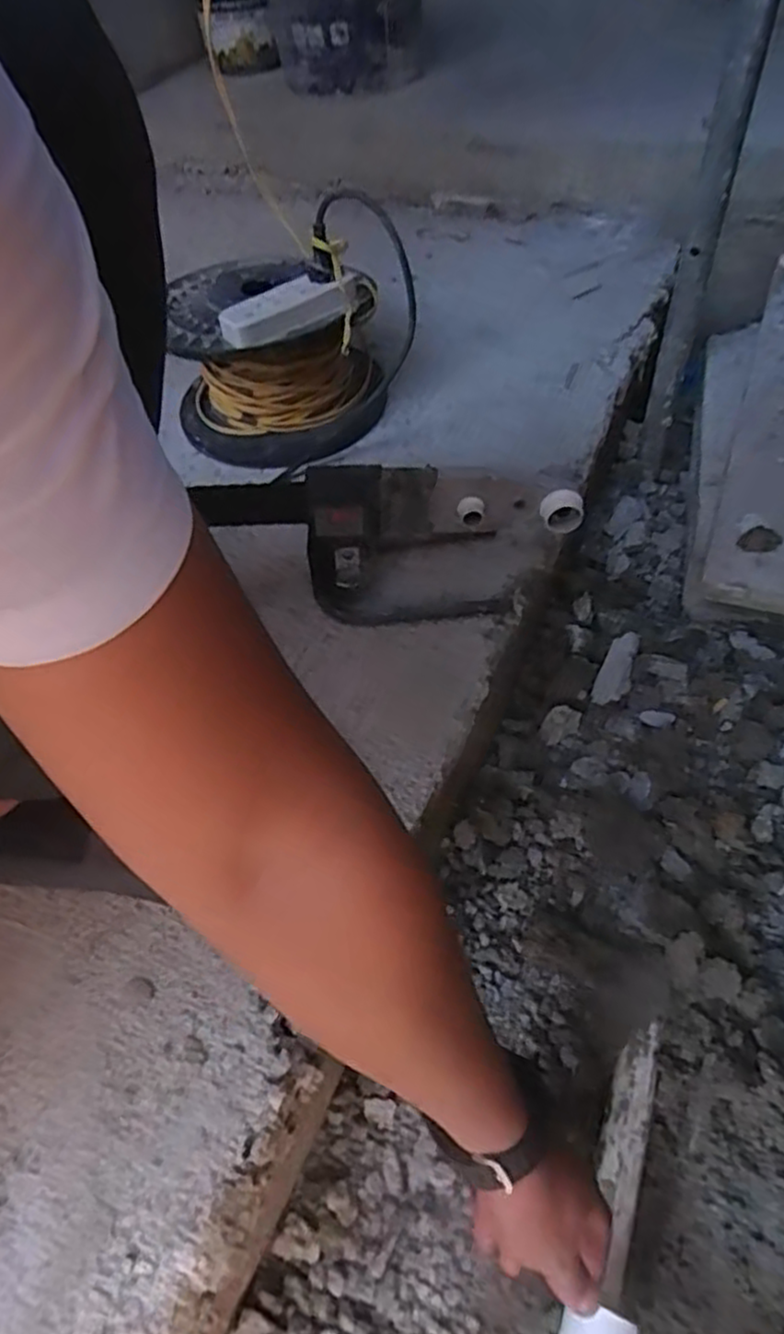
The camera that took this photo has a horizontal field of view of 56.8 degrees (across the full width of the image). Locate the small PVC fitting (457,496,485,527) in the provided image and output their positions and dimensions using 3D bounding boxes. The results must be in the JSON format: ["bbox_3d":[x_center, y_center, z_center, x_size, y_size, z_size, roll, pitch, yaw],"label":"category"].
[{"bbox_3d":[0.064,-0.125,0.591,0.021,0.023,0.014,2,52,7],"label":"small PVC fitting"}]

